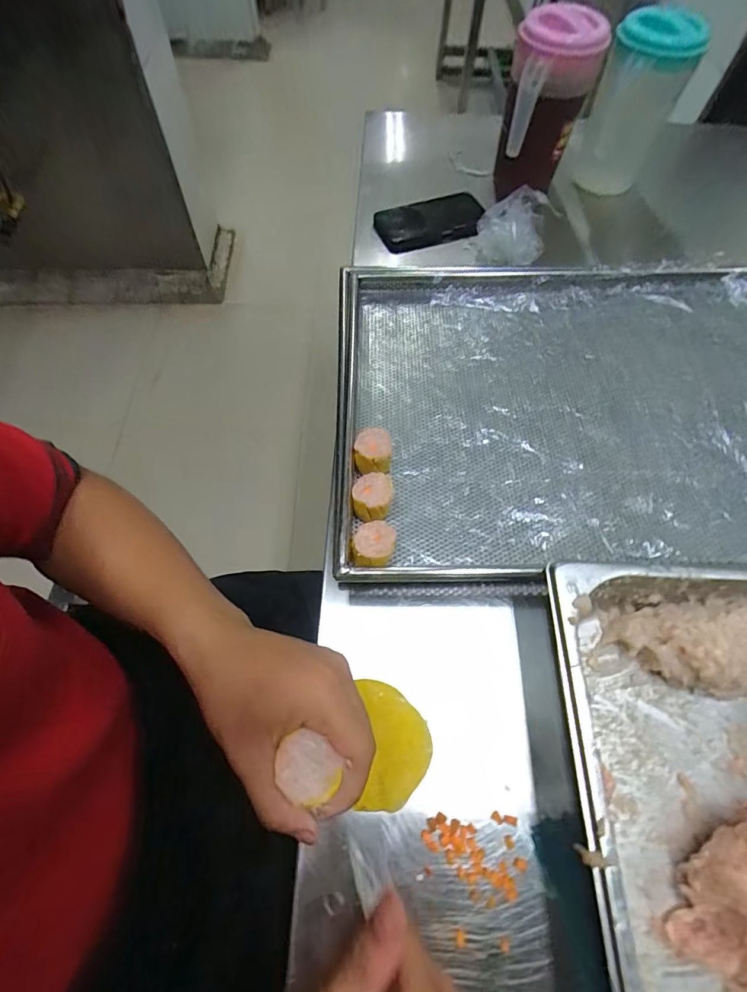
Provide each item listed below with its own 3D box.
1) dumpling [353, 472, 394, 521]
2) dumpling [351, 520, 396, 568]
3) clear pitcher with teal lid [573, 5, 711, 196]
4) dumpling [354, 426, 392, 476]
[{"bbox_3d":[-0.001,0.005,0.401,0.037,0.034,0.044,1,59,1],"label":"dumpling"},{"bbox_3d":[0.000,0.046,0.379,0.035,0.033,0.040,9,63,2],"label":"dumpling"},{"bbox_3d":[0.371,-0.560,0.631,0.116,0.182,0.098,24,66,13],"label":"clear pitcher with teal lid"},{"bbox_3d":[0.000,-0.039,0.423,0.034,0.042,0.040,1,63,-2],"label":"dumpling"}]

